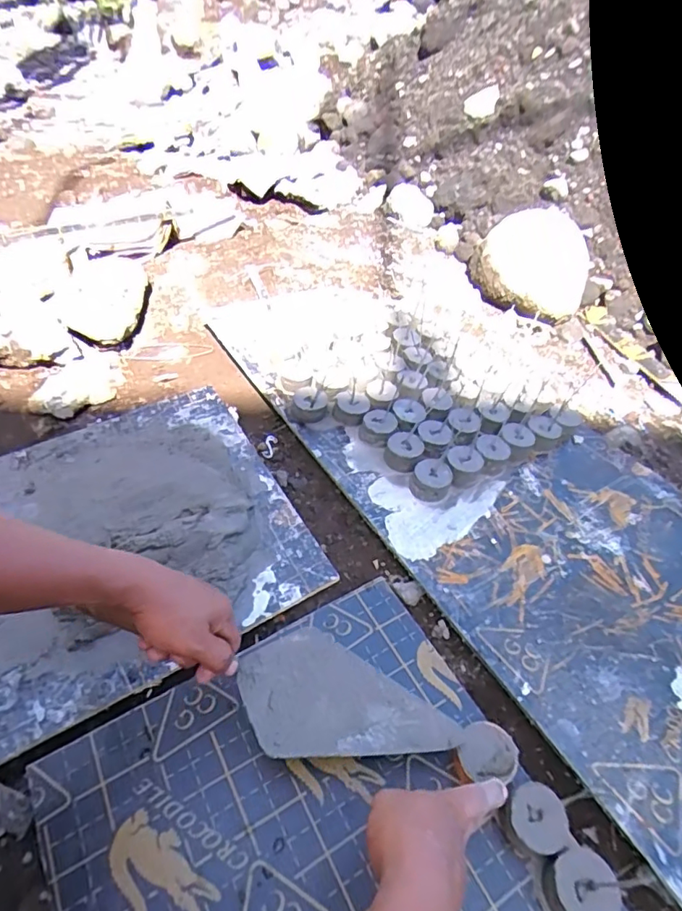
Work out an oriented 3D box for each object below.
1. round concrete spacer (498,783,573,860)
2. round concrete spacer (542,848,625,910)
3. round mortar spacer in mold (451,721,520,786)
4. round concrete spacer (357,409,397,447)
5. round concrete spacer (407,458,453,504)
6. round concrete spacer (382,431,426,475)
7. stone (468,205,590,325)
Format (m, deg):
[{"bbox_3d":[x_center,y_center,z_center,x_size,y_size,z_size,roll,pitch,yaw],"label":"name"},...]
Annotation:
[{"bbox_3d":[0.178,0.336,0.483,0.055,0.029,0.051,2,47,-2],"label":"round concrete spacer"},{"bbox_3d":[0.202,0.372,0.447,0.059,0.035,0.052,-15,49,-16],"label":"round concrete spacer"},{"bbox_3d":[0.141,0.292,0.516,0.058,0.032,0.052,5,47,2],"label":"round mortar spacer in mold"},{"bbox_3d":[0.057,-0.042,0.811,0.052,0.030,0.056,2,47,-2],"label":"round concrete spacer"},{"bbox_3d":[0.125,0.037,0.746,0.056,0.031,0.056,2,47,-2],"label":"round concrete spacer"},{"bbox_3d":[0.093,-0.004,0.778,0.053,0.028,0.064,20,49,15],"label":"round concrete spacer"},{"bbox_3d":[0.452,-0.455,1.251,0.273,0.166,0.247,15,48,7],"label":"stone"}]

